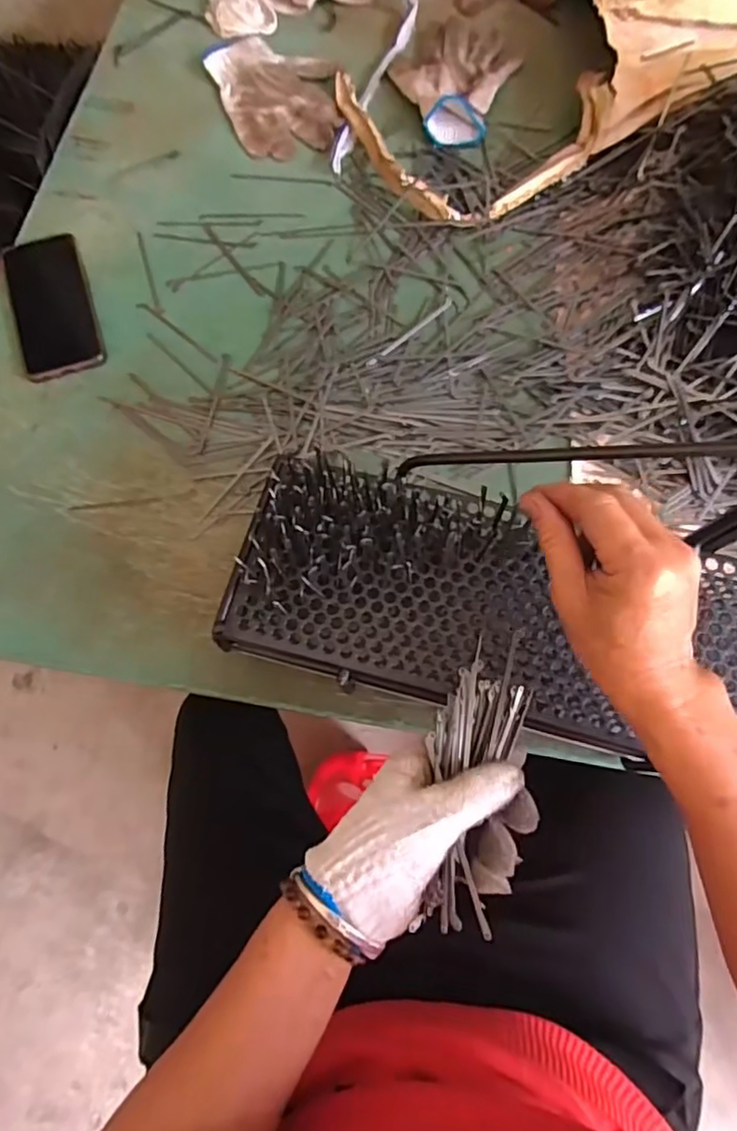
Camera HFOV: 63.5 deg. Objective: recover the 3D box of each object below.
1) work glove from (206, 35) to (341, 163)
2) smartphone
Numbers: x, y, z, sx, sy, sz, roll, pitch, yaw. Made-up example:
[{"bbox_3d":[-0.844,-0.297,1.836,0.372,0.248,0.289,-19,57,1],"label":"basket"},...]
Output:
[{"bbox_3d":[-0.098,-0.537,0.674,0.132,0.013,0.189,-22,73,-6],"label":"work glove"},{"bbox_3d":[-0.312,-0.257,0.587,0.073,0.011,0.161,-19,73,-5],"label":"smartphone"}]

